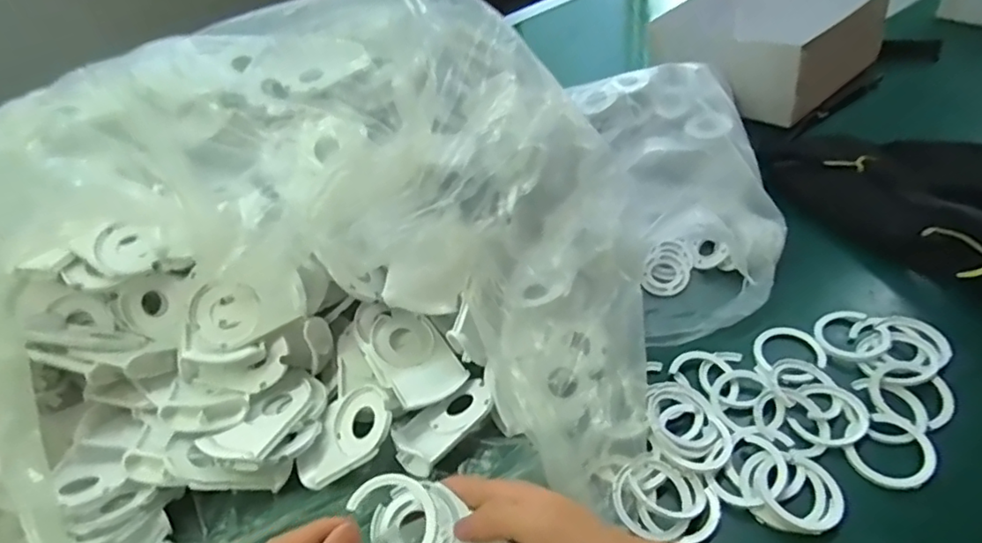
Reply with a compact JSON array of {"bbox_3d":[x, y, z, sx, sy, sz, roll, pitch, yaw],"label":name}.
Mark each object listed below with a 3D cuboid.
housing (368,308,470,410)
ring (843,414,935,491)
[{"bbox_3d":[-0.061,0.068,0.461,0.057,0.018,0.082,-22,60,-26],"label":"housing"},{"bbox_3d":[0.268,0.119,0.387,0.052,0.009,0.044,-37,40,-19],"label":"ring"}]

